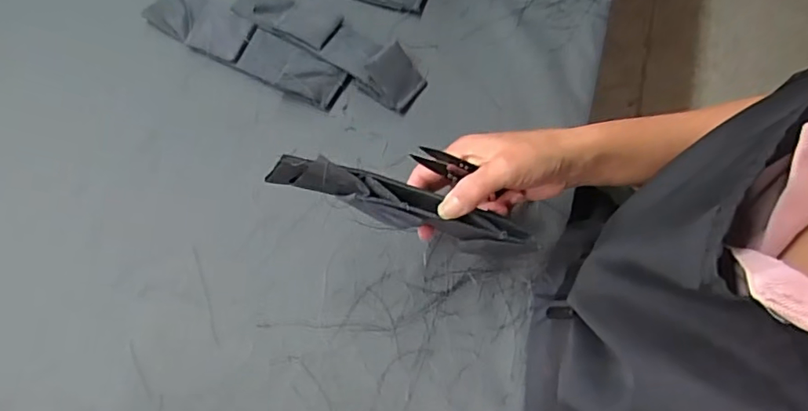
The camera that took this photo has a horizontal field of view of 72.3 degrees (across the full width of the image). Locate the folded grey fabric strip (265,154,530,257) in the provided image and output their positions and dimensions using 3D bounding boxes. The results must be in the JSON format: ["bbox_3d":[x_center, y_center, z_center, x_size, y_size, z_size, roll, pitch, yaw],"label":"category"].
[{"bbox_3d":[0.003,0.004,0.372,0.184,0.038,0.026,19,66,-21],"label":"folded grey fabric strip"}]

